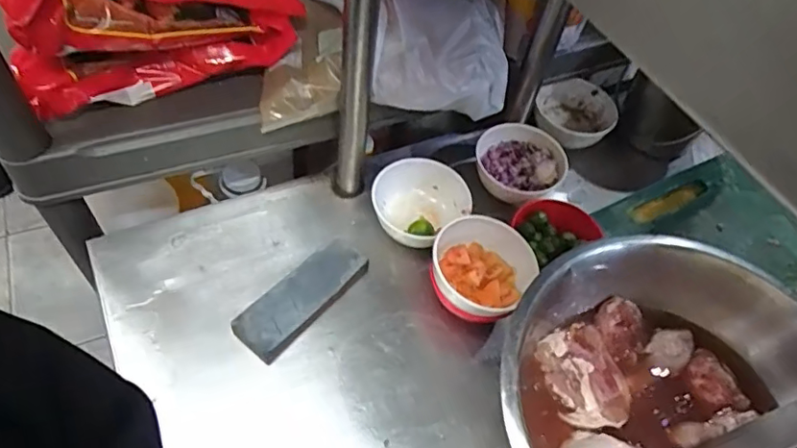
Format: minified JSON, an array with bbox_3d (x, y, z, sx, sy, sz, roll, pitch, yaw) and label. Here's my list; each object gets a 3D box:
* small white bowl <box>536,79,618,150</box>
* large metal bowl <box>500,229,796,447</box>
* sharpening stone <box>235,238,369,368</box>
[{"bbox_3d":[0.238,-0.147,0.750,0.103,0.051,0.096,4,54,-5],"label":"small white bowl"},{"bbox_3d":[0.222,0.174,0.456,0.277,0.112,0.298,4,54,-5],"label":"large metal bowl"},{"bbox_3d":[-0.096,0.073,0.561,0.050,0.031,0.145,38,58,18],"label":"sharpening stone"}]

